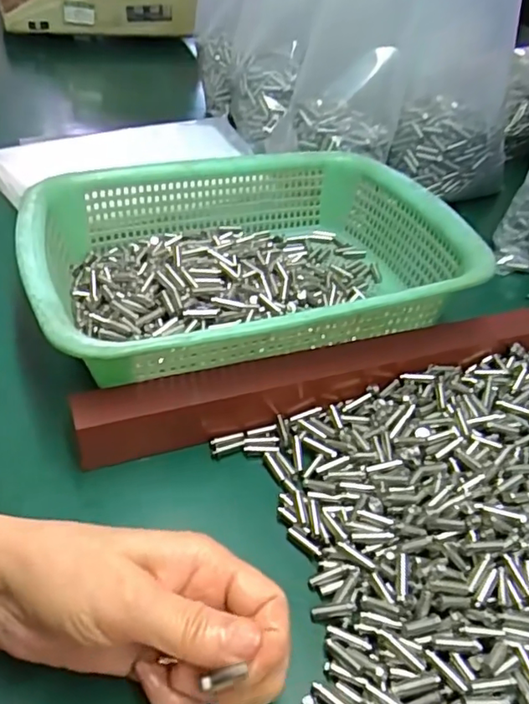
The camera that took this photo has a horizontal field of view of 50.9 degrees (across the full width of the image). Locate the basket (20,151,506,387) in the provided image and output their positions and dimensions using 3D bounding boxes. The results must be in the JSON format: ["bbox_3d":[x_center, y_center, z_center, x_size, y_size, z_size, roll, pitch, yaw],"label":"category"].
[{"bbox_3d":[-0.011,-0.066,0.414,0.301,0.070,0.223,-11,44,-17],"label":"basket"}]

